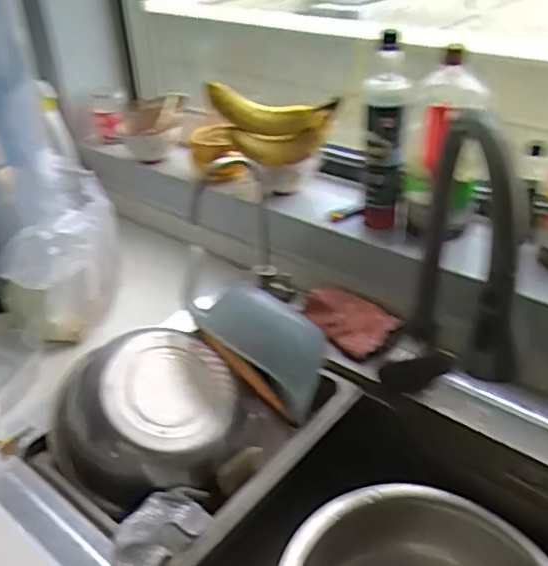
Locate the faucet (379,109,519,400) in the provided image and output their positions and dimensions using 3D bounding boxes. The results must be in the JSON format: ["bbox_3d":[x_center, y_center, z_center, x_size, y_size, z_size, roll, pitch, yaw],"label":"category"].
[{"bbox_3d":[0.169,0.001,0.607,0.100,0.330,0.268,6,35,12],"label":"faucet"}]

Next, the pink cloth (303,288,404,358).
[{"bbox_3d":[0.106,0.052,0.876,0.139,0.020,0.077,34,80,38],"label":"pink cloth"}]

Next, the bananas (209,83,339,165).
[{"bbox_3d":[0.003,-0.242,0.940,0.204,0.141,0.082,-10,35,-12],"label":"bananas"}]

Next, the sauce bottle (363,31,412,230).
[{"bbox_3d":[0.158,-0.205,0.858,0.061,0.262,0.069,3,34,8],"label":"sauce bottle"}]

